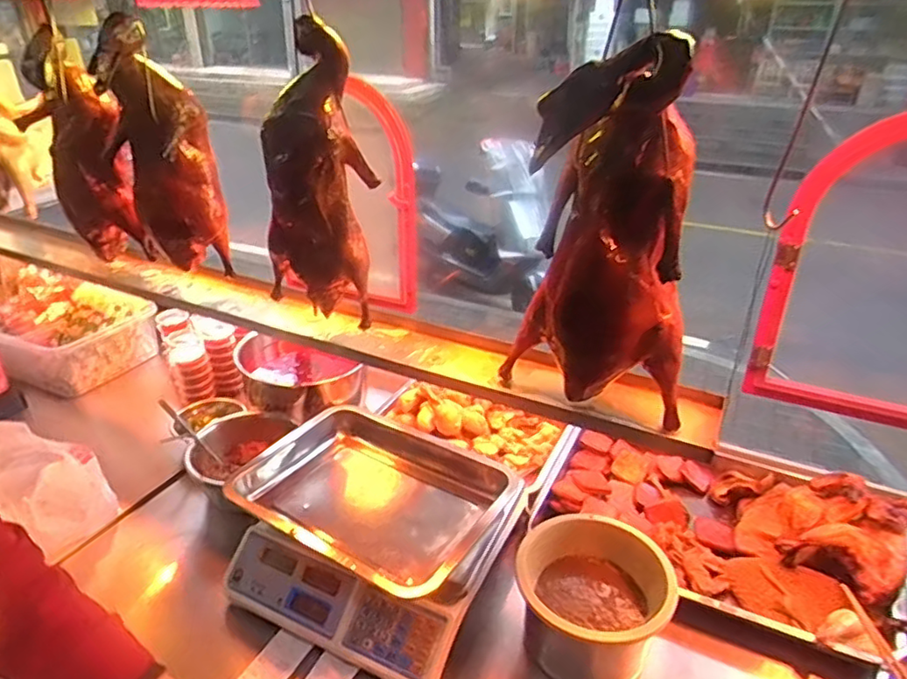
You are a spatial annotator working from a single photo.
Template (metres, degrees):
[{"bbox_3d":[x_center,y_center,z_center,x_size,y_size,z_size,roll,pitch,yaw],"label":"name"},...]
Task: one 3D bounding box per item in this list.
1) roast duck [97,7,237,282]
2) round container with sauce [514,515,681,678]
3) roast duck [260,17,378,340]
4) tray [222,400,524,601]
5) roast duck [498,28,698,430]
[{"bbox_3d":[-0.426,-0.267,0.896,0.151,0.329,0.122,-8,29,-17],"label":"roast duck"},{"bbox_3d":[0.172,0.339,0.781,0.180,0.135,0.178,1,27,-1],"label":"round container with sauce"},{"bbox_3d":[-0.179,-0.204,0.803,0.144,0.347,0.141,-5,28,-12],"label":"roast duck"},{"bbox_3d":[-0.131,0.225,0.902,0.384,0.067,0.275,17,31,28],"label":"tray"},{"bbox_3d":[0.163,-0.101,0.649,0.190,0.358,0.113,5,27,7],"label":"roast duck"}]

